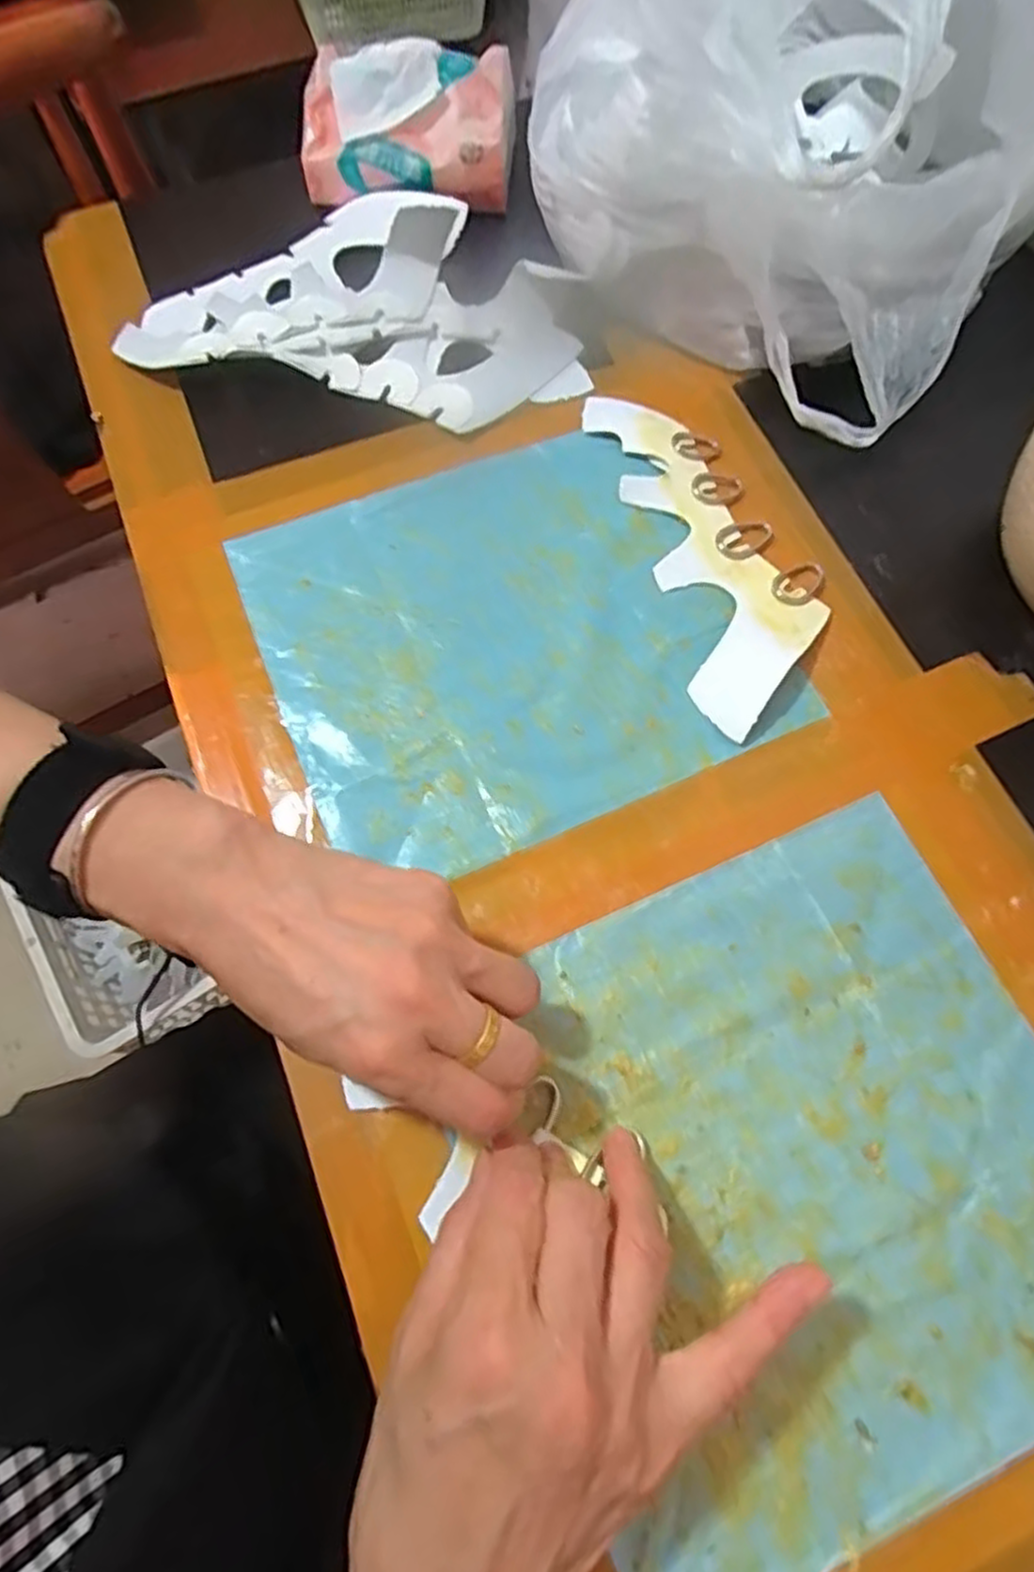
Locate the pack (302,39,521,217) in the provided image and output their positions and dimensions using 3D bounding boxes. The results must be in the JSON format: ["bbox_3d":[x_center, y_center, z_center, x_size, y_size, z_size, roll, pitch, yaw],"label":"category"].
[{"bbox_3d":[-0.072,-0.442,0.488,0.136,0.060,0.094,1,68,1],"label":"pack"}]

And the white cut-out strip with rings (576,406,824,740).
[{"bbox_3d":[0.103,-0.132,0.392,0.085,0.013,0.217,-18,69,-6],"label":"white cut-out strip with rings"}]

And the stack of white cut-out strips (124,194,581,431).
[{"bbox_3d":[-0.091,-0.309,0.459,0.270,0.029,0.167,12,69,5],"label":"stack of white cut-out strips"}]

